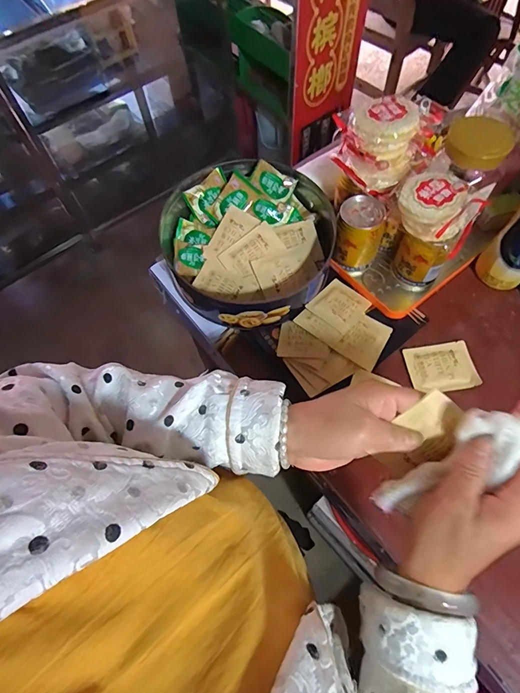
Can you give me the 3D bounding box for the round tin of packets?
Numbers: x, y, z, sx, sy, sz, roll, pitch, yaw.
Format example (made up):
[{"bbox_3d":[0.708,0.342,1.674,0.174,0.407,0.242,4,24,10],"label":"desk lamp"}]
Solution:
[{"bbox_3d":[-0.011,-0.145,0.519,0.223,0.064,0.222,-1,65,1],"label":"round tin of packets"}]

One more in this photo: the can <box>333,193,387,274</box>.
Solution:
[{"bbox_3d":[0.131,-0.147,0.519,0.058,0.084,0.053,-1,65,1],"label":"can"}]

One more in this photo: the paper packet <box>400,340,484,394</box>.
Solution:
[{"bbox_3d":[0.223,0.025,0.480,0.079,0.005,0.062,-8,65,-2],"label":"paper packet"}]

